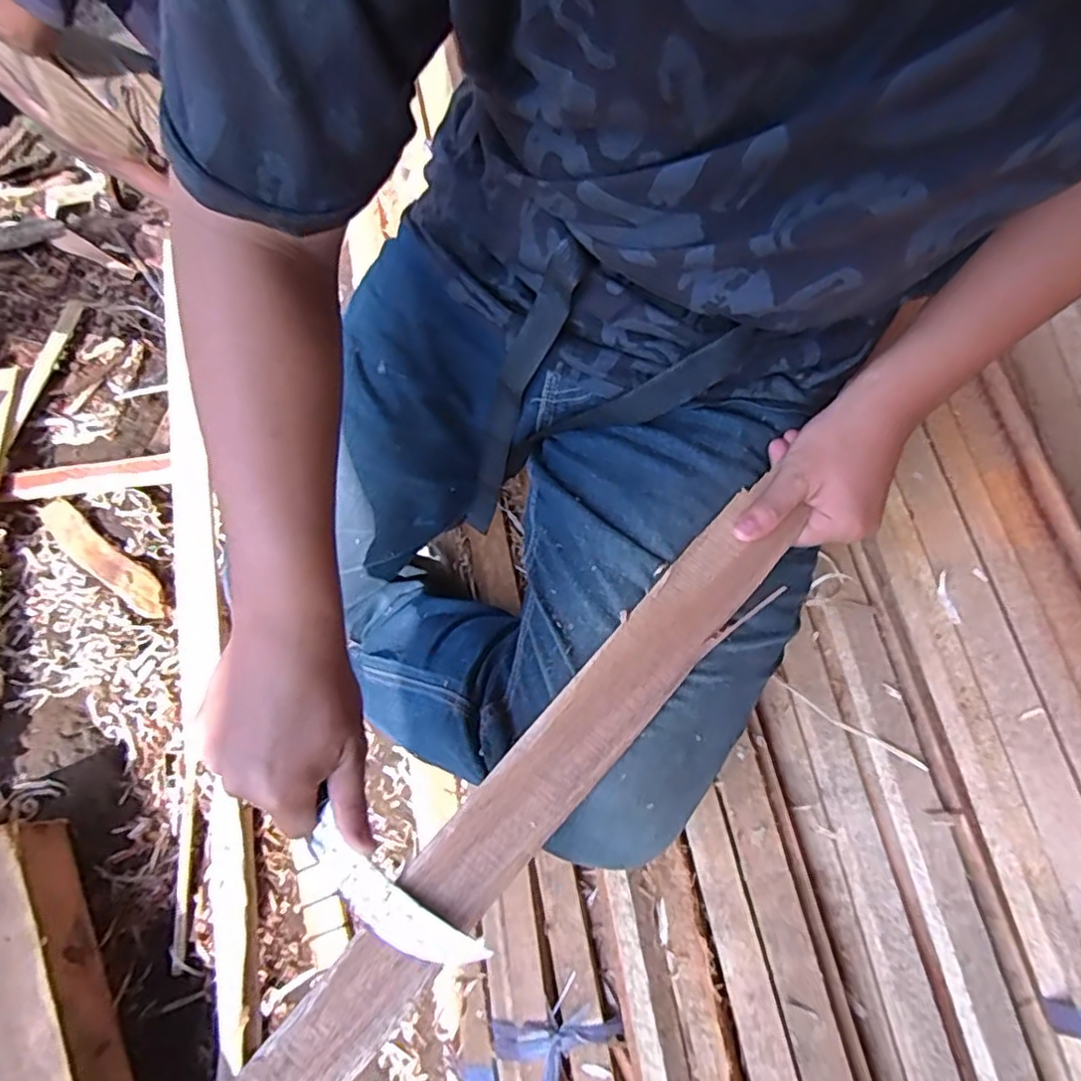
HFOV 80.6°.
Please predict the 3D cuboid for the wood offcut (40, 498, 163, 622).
[{"bbox_3d":[-0.693,0.027,1.007,0.258,0.018,0.055,36,77,10],"label":"wood offcut"}]

